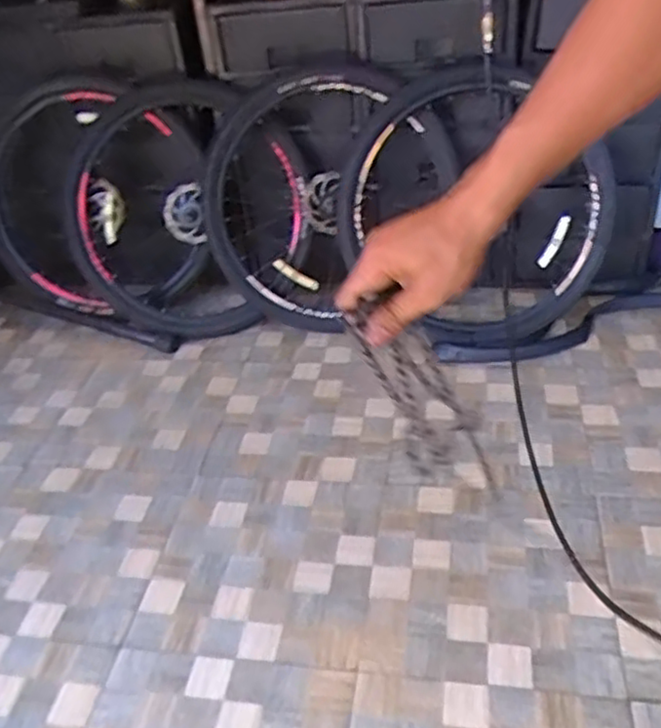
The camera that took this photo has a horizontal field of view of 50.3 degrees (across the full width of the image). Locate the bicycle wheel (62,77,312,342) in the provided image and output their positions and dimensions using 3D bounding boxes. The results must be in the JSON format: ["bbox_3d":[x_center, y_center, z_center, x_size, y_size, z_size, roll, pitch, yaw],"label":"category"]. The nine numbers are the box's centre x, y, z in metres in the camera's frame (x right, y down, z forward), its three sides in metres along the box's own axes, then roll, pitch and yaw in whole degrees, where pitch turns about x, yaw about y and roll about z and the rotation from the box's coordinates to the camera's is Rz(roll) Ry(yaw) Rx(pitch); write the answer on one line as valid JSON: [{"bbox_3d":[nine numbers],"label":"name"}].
[{"bbox_3d":[-0.364,-0.391,1.856,0.614,0.646,0.176,16,20,6],"label":"bicycle wheel"}]

